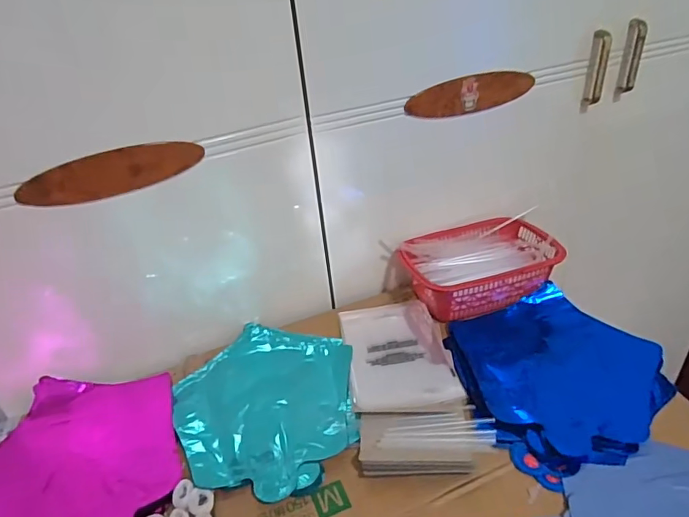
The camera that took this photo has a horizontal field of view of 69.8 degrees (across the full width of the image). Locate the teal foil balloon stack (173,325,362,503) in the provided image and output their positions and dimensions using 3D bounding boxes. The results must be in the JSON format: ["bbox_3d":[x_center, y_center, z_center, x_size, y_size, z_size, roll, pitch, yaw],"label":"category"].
[{"bbox_3d":[-0.095,0.168,0.593,0.210,0.012,0.245,-6,34,0],"label":"teal foil balloon stack"}]

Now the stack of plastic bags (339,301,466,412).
[{"bbox_3d":[0.066,0.116,0.642,0.128,0.009,0.190,-8,34,-3],"label":"stack of plastic bags"}]

